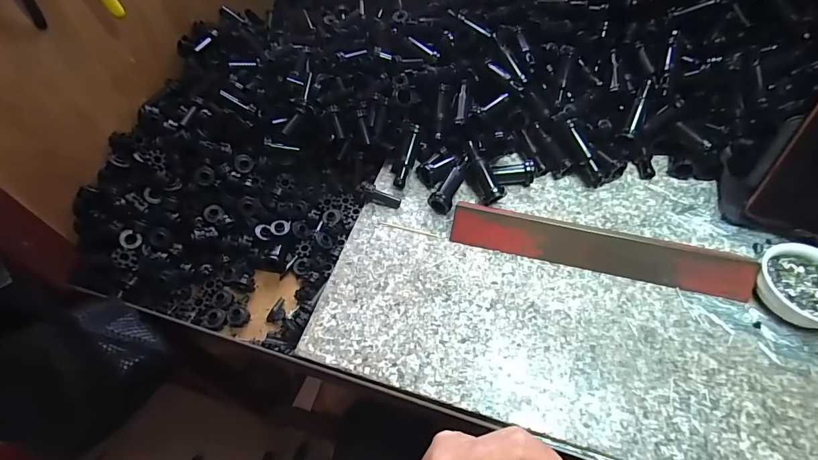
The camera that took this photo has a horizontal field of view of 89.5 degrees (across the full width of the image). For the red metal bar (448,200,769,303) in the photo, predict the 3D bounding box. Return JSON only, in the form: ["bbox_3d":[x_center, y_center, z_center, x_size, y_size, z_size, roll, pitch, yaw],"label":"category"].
[{"bbox_3d":[0.168,0.017,0.368,0.257,0.025,0.029,11,56,10],"label":"red metal bar"}]

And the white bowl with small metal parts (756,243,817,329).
[{"bbox_3d":[0.330,0.046,0.343,0.069,0.023,0.071,-1,55,2],"label":"white bowl with small metal parts"}]

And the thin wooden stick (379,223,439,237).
[{"bbox_3d":[0.000,-0.001,0.406,0.059,0.004,0.004,13,57,11],"label":"thin wooden stick"}]

